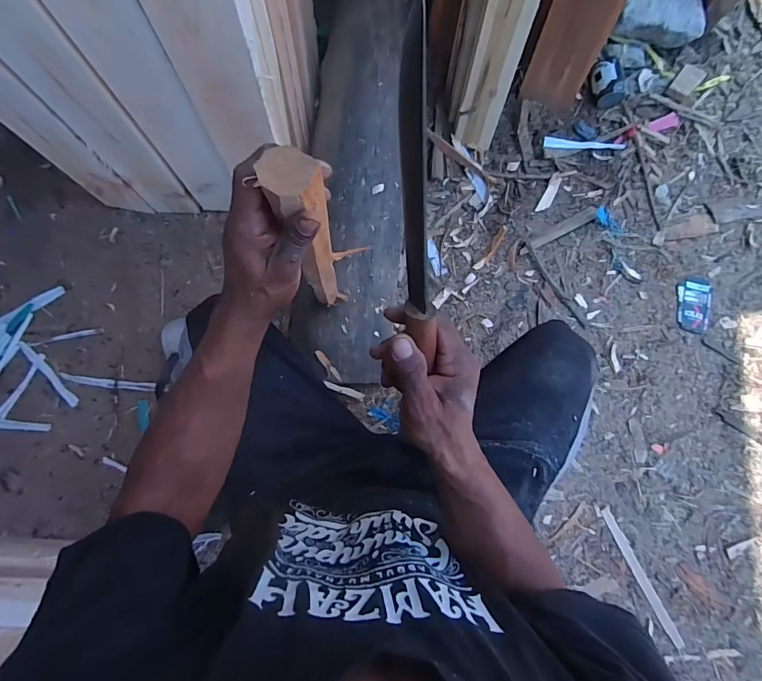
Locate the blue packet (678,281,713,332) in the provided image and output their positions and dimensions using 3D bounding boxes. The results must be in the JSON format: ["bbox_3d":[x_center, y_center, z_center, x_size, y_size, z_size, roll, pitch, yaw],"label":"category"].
[{"bbox_3d":[0.671,-0.075,0.873,0.067,0.012,0.112,12,83,-1],"label":"blue packet"}]

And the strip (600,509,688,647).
[{"bbox_3d":[0.507,0.458,0.796,0.023,0.004,0.280,-24,81,-4],"label":"strip"}]

